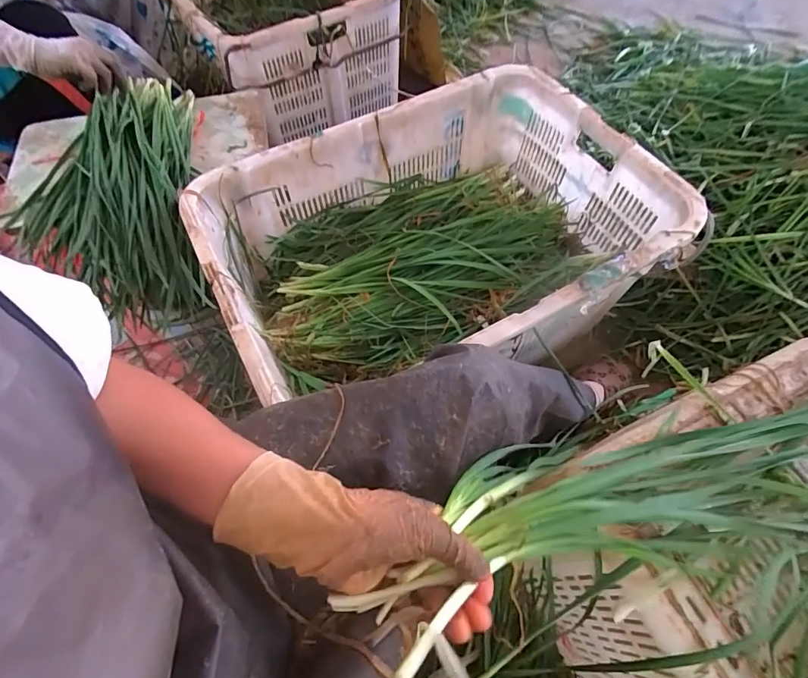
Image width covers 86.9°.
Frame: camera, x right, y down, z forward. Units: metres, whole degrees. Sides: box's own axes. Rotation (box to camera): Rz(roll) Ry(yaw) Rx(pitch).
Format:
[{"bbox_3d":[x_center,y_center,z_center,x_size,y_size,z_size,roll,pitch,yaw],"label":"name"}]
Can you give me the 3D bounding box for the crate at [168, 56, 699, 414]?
[{"bbox_3d":[0.051,-0.149,0.708,0.666,0.201,0.464,-27,64,-13],"label":"crate"}]

